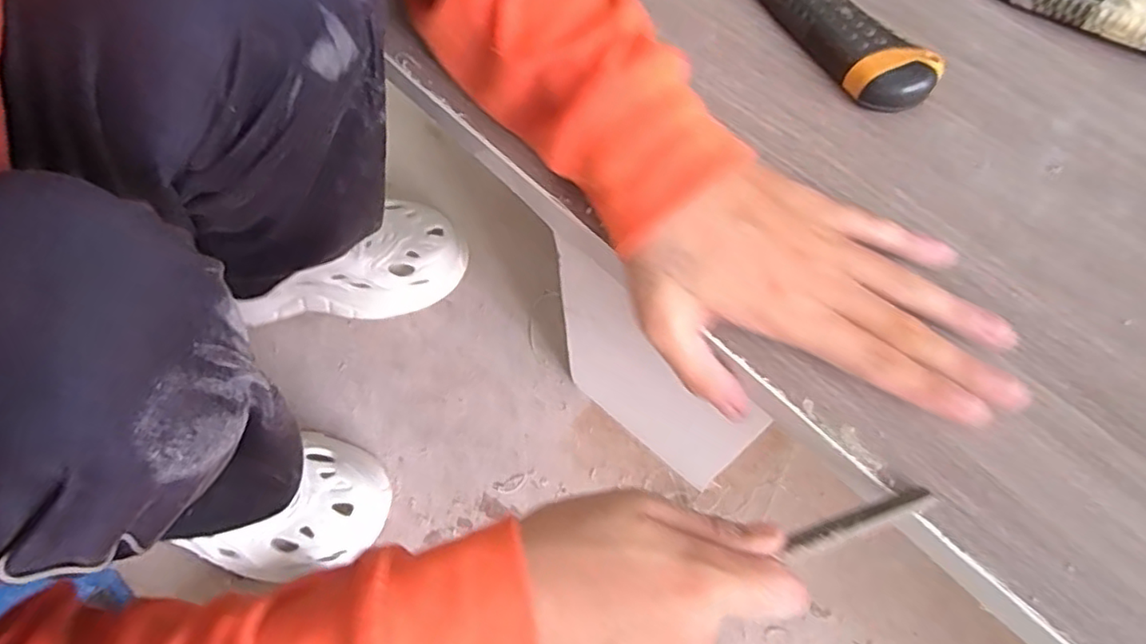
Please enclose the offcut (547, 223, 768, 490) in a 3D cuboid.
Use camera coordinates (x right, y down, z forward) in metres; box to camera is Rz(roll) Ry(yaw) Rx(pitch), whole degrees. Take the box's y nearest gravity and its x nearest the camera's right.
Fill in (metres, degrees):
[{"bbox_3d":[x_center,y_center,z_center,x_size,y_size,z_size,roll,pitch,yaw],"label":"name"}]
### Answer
[{"bbox_3d":[0.048,0.048,0.435,0.145,0.266,0.006,40,74,17],"label":"offcut"}]

